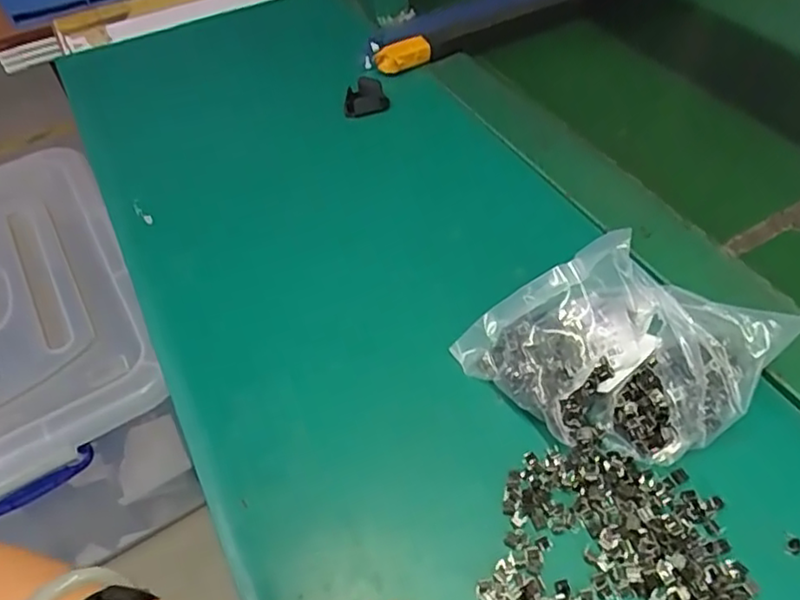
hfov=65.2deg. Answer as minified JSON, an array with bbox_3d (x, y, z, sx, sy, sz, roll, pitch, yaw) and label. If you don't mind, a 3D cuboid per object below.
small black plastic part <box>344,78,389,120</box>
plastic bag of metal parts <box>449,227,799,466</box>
[{"bbox_3d":[-0.032,-0.183,0.562,0.039,0.016,0.043,-11,49,-2],"label":"small black plastic part"},{"bbox_3d":[0.114,0.023,0.327,0.165,0.078,0.090,17,54,17],"label":"plastic bag of metal parts"}]

